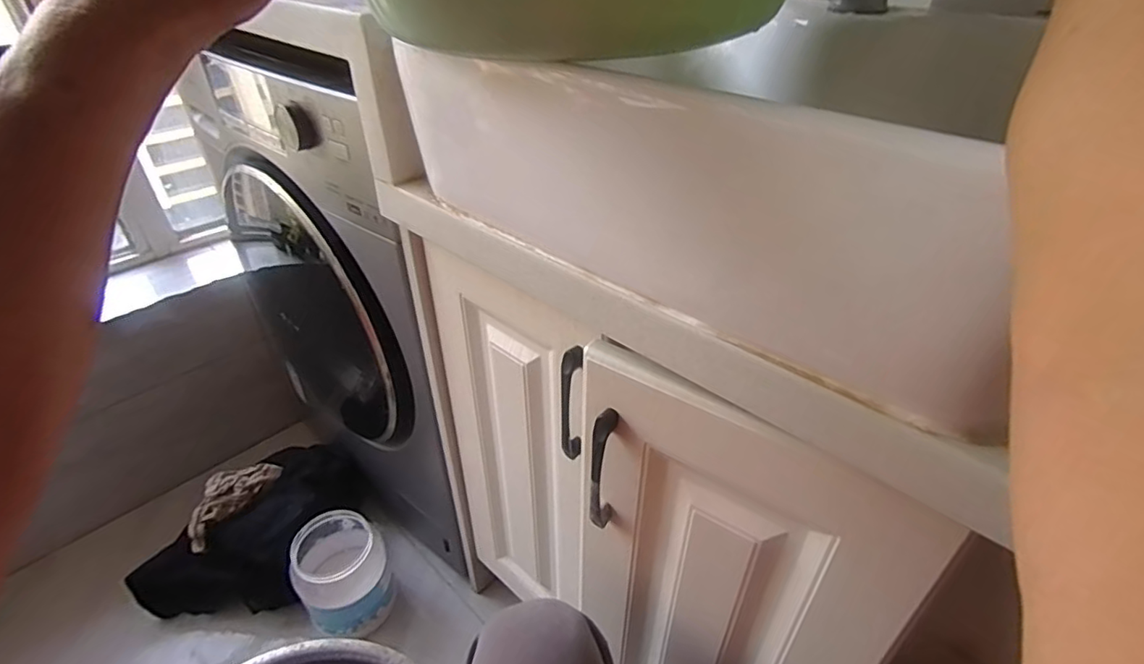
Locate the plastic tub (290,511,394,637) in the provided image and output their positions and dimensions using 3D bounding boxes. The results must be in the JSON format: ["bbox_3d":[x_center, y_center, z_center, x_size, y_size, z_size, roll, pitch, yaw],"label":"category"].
[{"bbox_3d":[-0.379,0.403,0.930,0.142,0.173,0.131,0,36,0],"label":"plastic tub"}]

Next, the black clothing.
[{"bbox_3d":[-0.528,0.348,0.973,0.231,0.163,0.363,22,42,28],"label":"black clothing"}]

